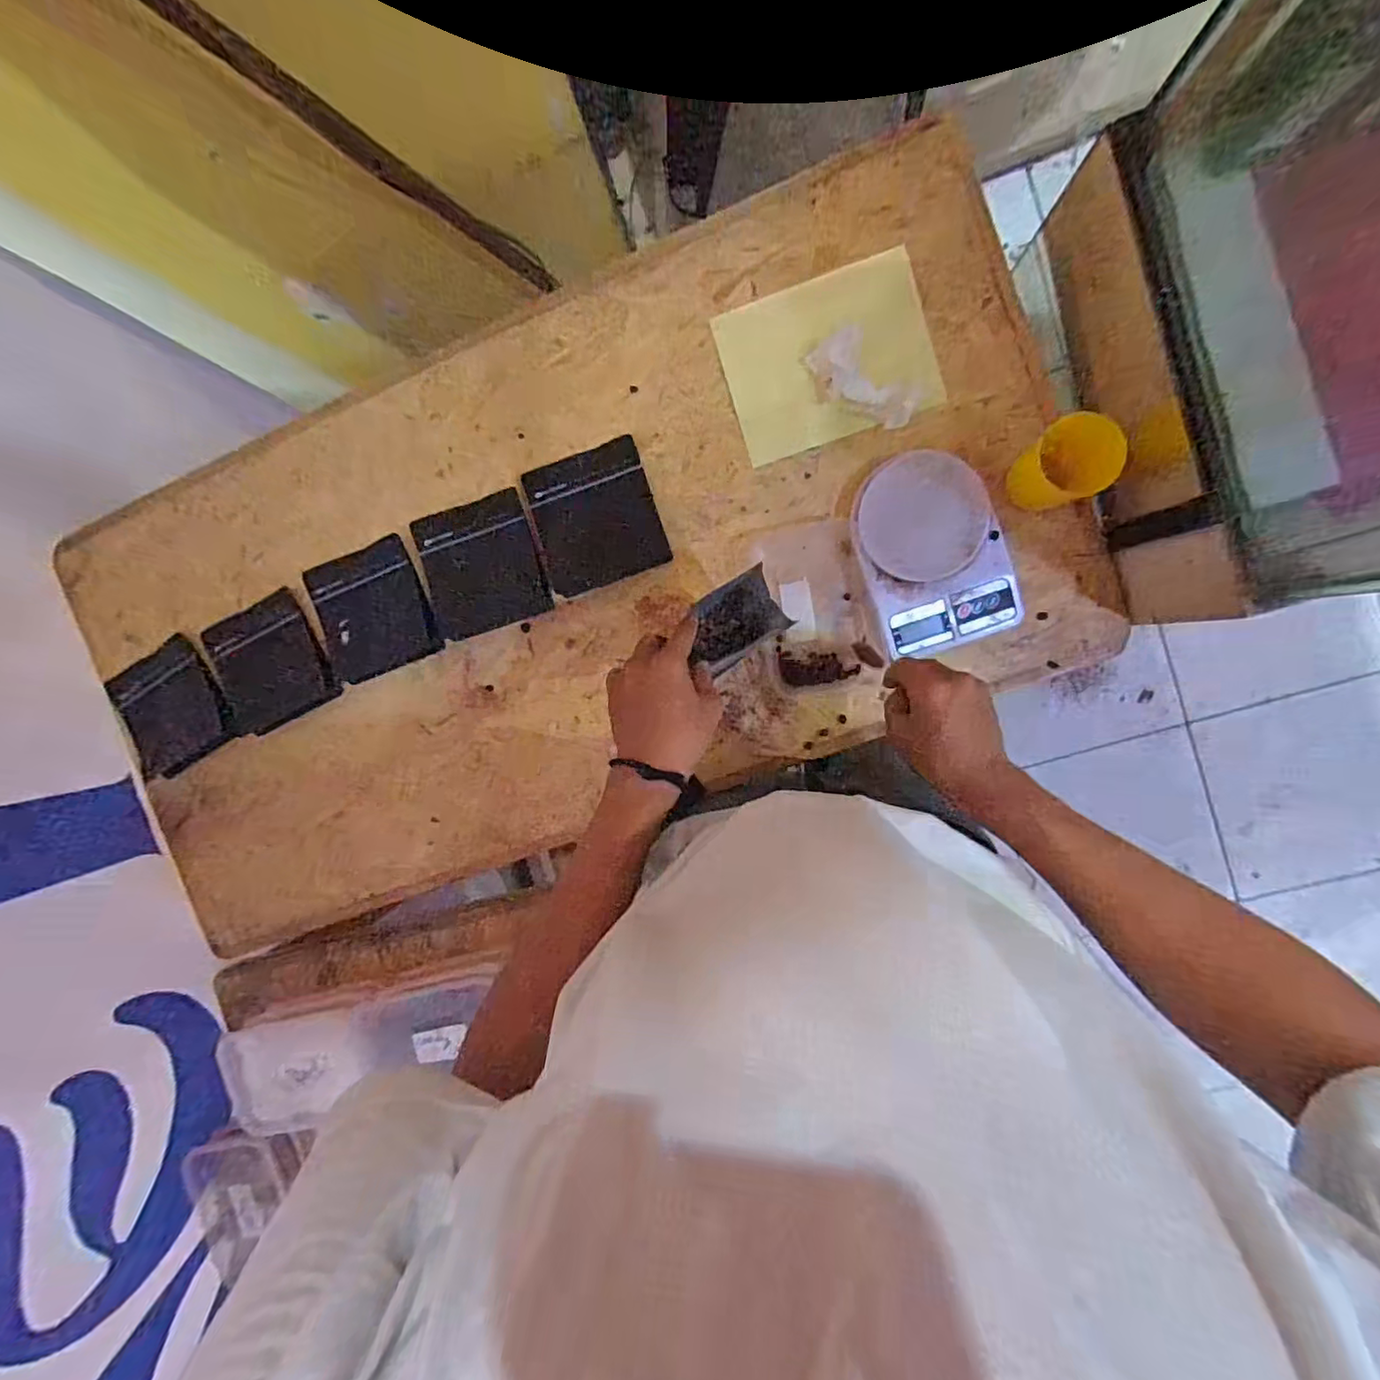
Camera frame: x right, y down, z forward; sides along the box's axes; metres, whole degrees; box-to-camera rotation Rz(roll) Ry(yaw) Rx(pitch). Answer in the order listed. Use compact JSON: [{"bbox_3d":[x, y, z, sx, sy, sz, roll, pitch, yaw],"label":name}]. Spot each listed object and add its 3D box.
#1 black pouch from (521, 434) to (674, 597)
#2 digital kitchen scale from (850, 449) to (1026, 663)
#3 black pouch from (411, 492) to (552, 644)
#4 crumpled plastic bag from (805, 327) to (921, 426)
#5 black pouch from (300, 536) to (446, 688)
[{"bbox_3d":[-0.106,-0.191,0.670,0.137,0.015,0.139,-18,92,8],"label":"black pouch"},{"bbox_3d":[0.247,-0.139,0.614,0.138,0.036,0.195,-19,92,8],"label":"digital kitchen scale"},{"bbox_3d":[-0.241,-0.143,0.693,0.140,0.009,0.139,-16,93,8],"label":"black pouch"},{"bbox_3d":[0.176,-0.315,0.617,0.117,0.022,0.064,43,98,2],"label":"crumpled plastic bag"},{"bbox_3d":[-0.379,-0.094,0.716,0.135,0.006,0.143,-18,92,8],"label":"black pouch"}]

